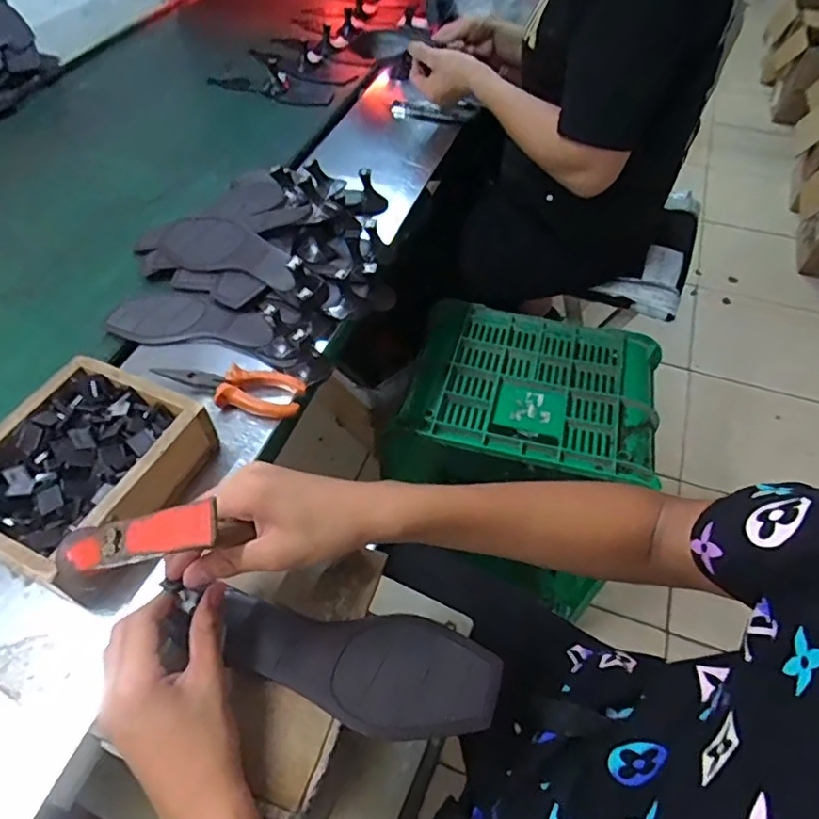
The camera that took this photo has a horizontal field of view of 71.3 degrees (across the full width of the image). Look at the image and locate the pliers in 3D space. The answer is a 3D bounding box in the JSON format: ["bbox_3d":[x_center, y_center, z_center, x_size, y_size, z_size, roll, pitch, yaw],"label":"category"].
[{"bbox_3d":[-0.187,-0.025,0.590,0.152,0.026,0.050,11,53,8],"label":"pliers"}]

